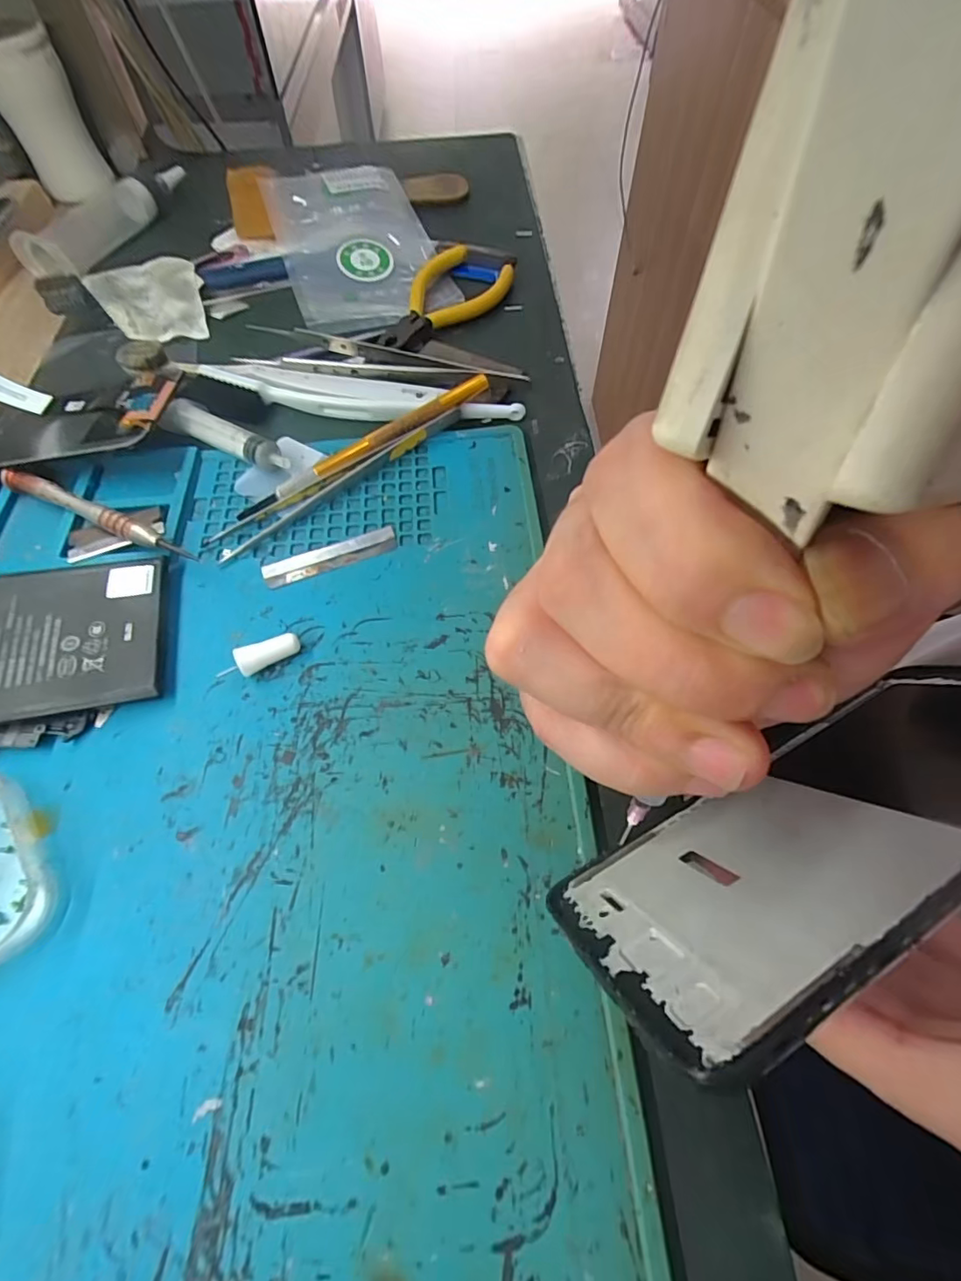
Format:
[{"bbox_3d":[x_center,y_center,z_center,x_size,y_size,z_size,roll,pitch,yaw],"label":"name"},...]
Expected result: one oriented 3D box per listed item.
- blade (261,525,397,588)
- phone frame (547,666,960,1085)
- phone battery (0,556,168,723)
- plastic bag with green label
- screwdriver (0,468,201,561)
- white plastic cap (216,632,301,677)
[{"bbox_3d":[-0.064,-0.037,0.224,0.057,0.004,0.013,-18,64,-10],"label":"blade"},{"bbox_3d":[0.095,0.044,0.138,0.152,0.074,0.004,-27,96,-12],"label":"phone frame"},{"bbox_3d":[-0.167,-0.001,0.195,0.087,0.004,0.063,-9,63,-12],"label":"phone battery"},{"bbox_3d":[-0.080,-0.258,0.335,0.096,0.013,0.171,-17,63,-10],"label":"plastic bag with green label"},{"bbox_3d":[-0.170,-0.056,0.228,0.104,0.013,0.009,24,64,12],"label":"screwdriver"},{"bbox_3d":[-0.083,0.007,0.198,0.029,0.009,0.010,-23,64,-12],"label":"white plastic cap"}]

